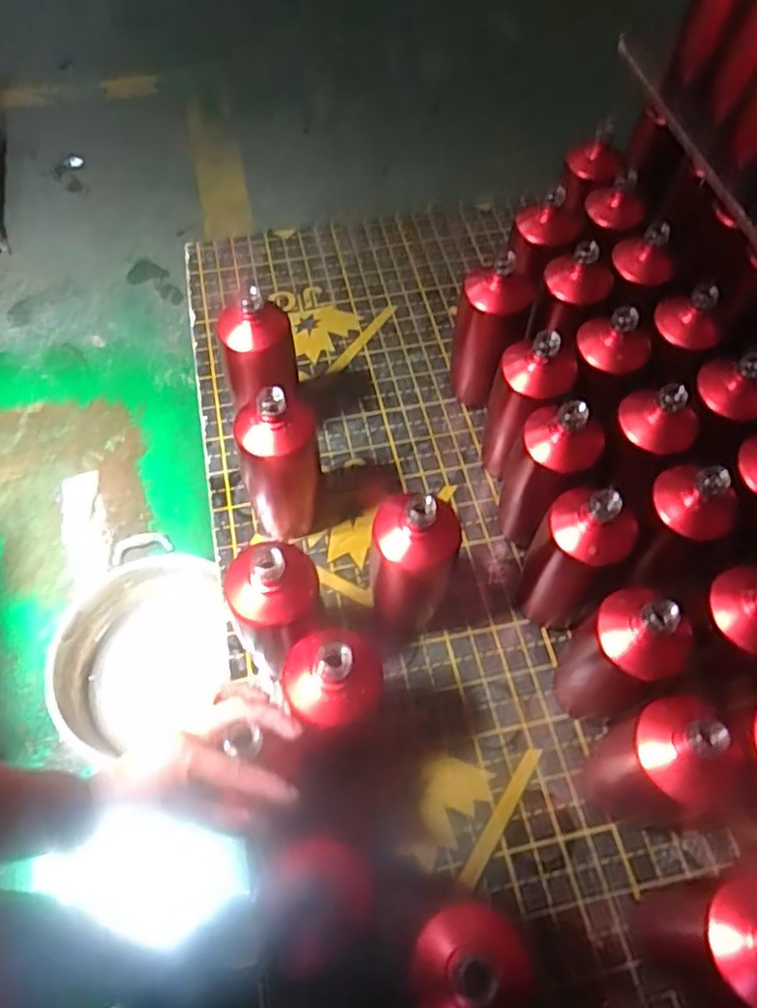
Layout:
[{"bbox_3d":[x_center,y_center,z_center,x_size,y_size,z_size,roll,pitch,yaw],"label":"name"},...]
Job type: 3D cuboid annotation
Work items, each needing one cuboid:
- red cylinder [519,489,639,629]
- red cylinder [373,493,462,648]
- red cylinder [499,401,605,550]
[{"bbox_3d":[0.188,0.057,0.672,0.079,0.205,0.070,25,60,14],"label":"red cylinder"},{"bbox_3d":[0.031,0.067,0.662,0.076,0.208,0.075,3,57,0],"label":"red cylinder"},{"bbox_3d":[0.172,-0.030,0.723,0.076,0.207,0.069,20,59,11],"label":"red cylinder"}]

